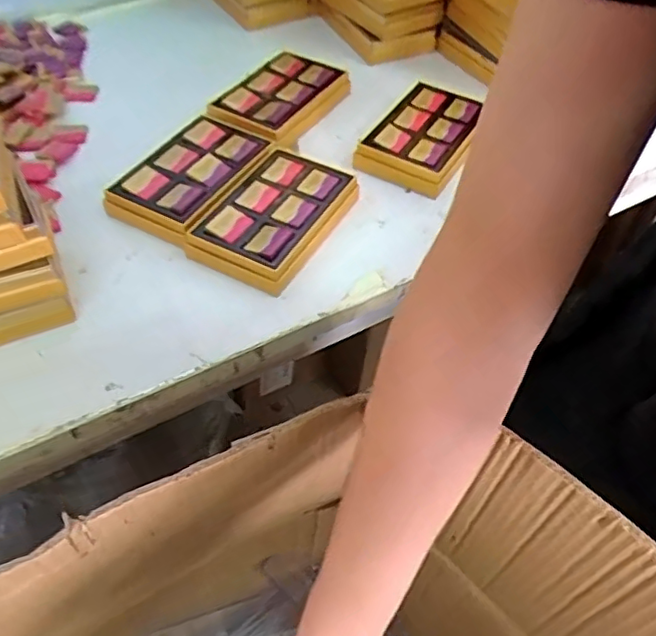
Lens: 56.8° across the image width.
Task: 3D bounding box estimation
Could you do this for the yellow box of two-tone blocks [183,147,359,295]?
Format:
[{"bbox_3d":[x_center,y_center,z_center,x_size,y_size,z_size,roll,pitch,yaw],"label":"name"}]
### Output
[{"bbox_3d":[-0.049,-0.101,0.596,0.105,0.030,0.158,26,53,19],"label":"yellow box of two-tone blocks"}]

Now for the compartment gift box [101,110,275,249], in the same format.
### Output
[{"bbox_3d":[-0.133,-0.149,0.628,0.103,0.034,0.173,26,54,19],"label":"compartment gift box"}]

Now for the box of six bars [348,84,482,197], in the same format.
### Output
[{"bbox_3d":[0.112,-0.212,0.696,0.106,0.030,0.170,22,52,16],"label":"box of six bars"}]

